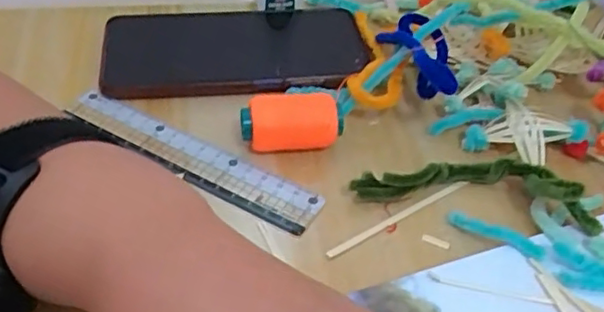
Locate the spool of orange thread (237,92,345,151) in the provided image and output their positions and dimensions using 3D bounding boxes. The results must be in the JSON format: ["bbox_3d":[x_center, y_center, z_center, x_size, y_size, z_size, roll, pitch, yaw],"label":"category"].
[{"bbox_3d":[-0.006,-0.018,0.340,0.054,0.028,0.023,0,44,-4],"label":"spool of orange thread"}]

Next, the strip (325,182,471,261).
[{"bbox_3d":[0.049,0.031,0.313,0.090,0.004,0.006,-23,50,-26],"label":"strip"}]

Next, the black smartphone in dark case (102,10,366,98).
[{"bbox_3d":[-0.044,-0.068,0.402,0.162,0.016,0.089,-2,44,-6],"label":"black smartphone in dark case"}]

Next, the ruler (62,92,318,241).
[{"bbox_3d":[-0.062,0.000,0.333,0.154,0.005,0.028,23,47,19],"label":"ruler"}]

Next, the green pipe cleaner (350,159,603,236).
[{"bbox_3d":[0.090,0.010,0.317,0.122,0.031,0.038,10,44,7],"label":"green pipe cleaner"}]

